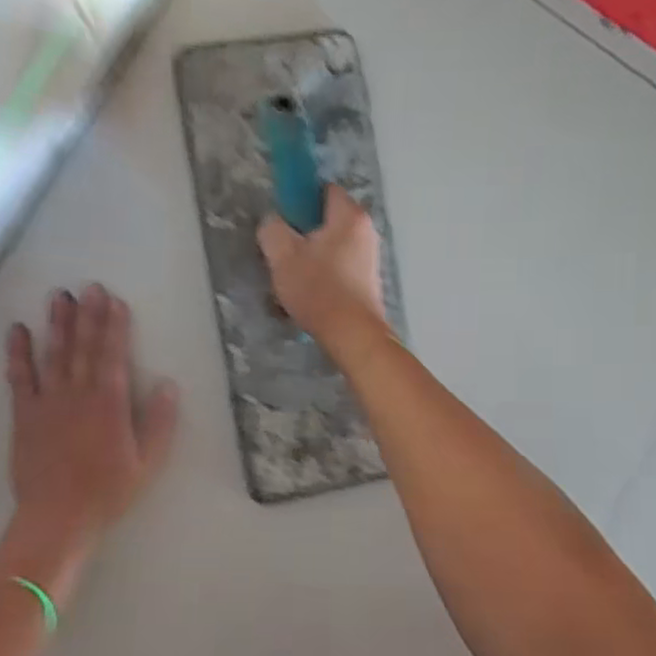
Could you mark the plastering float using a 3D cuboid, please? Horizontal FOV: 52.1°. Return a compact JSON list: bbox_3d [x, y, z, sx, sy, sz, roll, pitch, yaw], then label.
[{"bbox_3d":[-0.016,-0.048,0.488,0.150,0.068,0.347,-5,92,-10],"label":"plastering float"}]

